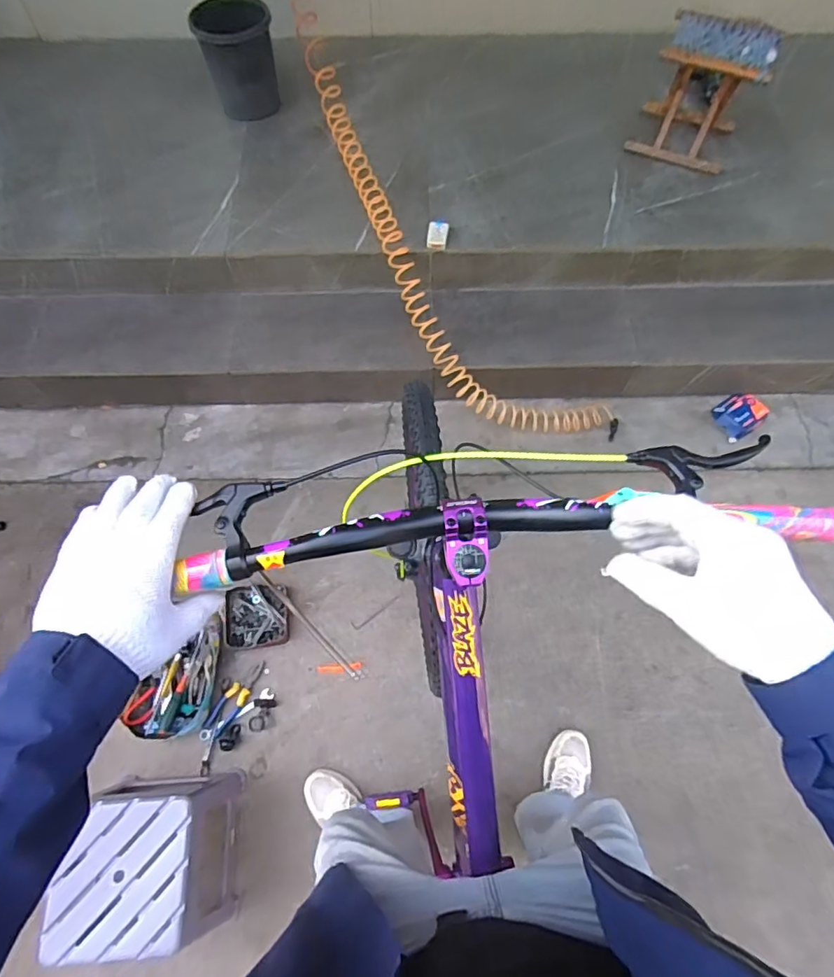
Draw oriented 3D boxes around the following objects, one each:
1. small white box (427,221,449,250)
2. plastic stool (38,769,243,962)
[{"bbox_3d":[0.061,-0.742,1.592,0.059,0.025,0.097,3,65,2],"label":"small white box"},{"bbox_3d":[-0.528,0.750,1.117,0.256,0.251,0.280,-3,65,-1],"label":"plastic stool"}]

